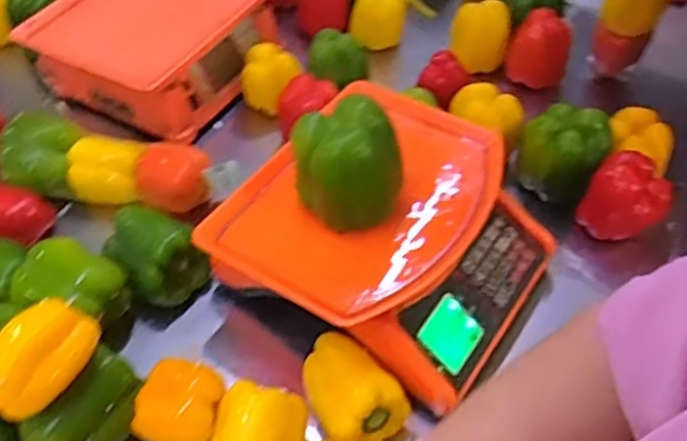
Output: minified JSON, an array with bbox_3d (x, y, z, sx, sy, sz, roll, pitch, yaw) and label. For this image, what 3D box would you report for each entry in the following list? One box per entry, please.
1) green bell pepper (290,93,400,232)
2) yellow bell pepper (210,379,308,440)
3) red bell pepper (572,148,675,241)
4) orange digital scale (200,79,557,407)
[{"bbox_3d":[0.005,-0.050,0.649,0.095,0.093,0.087,-14,50,-10],"label":"green bell pepper"},{"bbox_3d":[-0.074,0.182,0.594,0.078,0.066,0.082,4,49,5],"label":"yellow bell pepper"},{"bbox_3d":[0.316,-0.023,0.788,0.069,0.078,0.079,-30,54,-23],"label":"red bell pepper"},{"bbox_3d":[0.051,0.013,0.713,0.271,0.107,0.285,27,55,24],"label":"orange digital scale"}]

